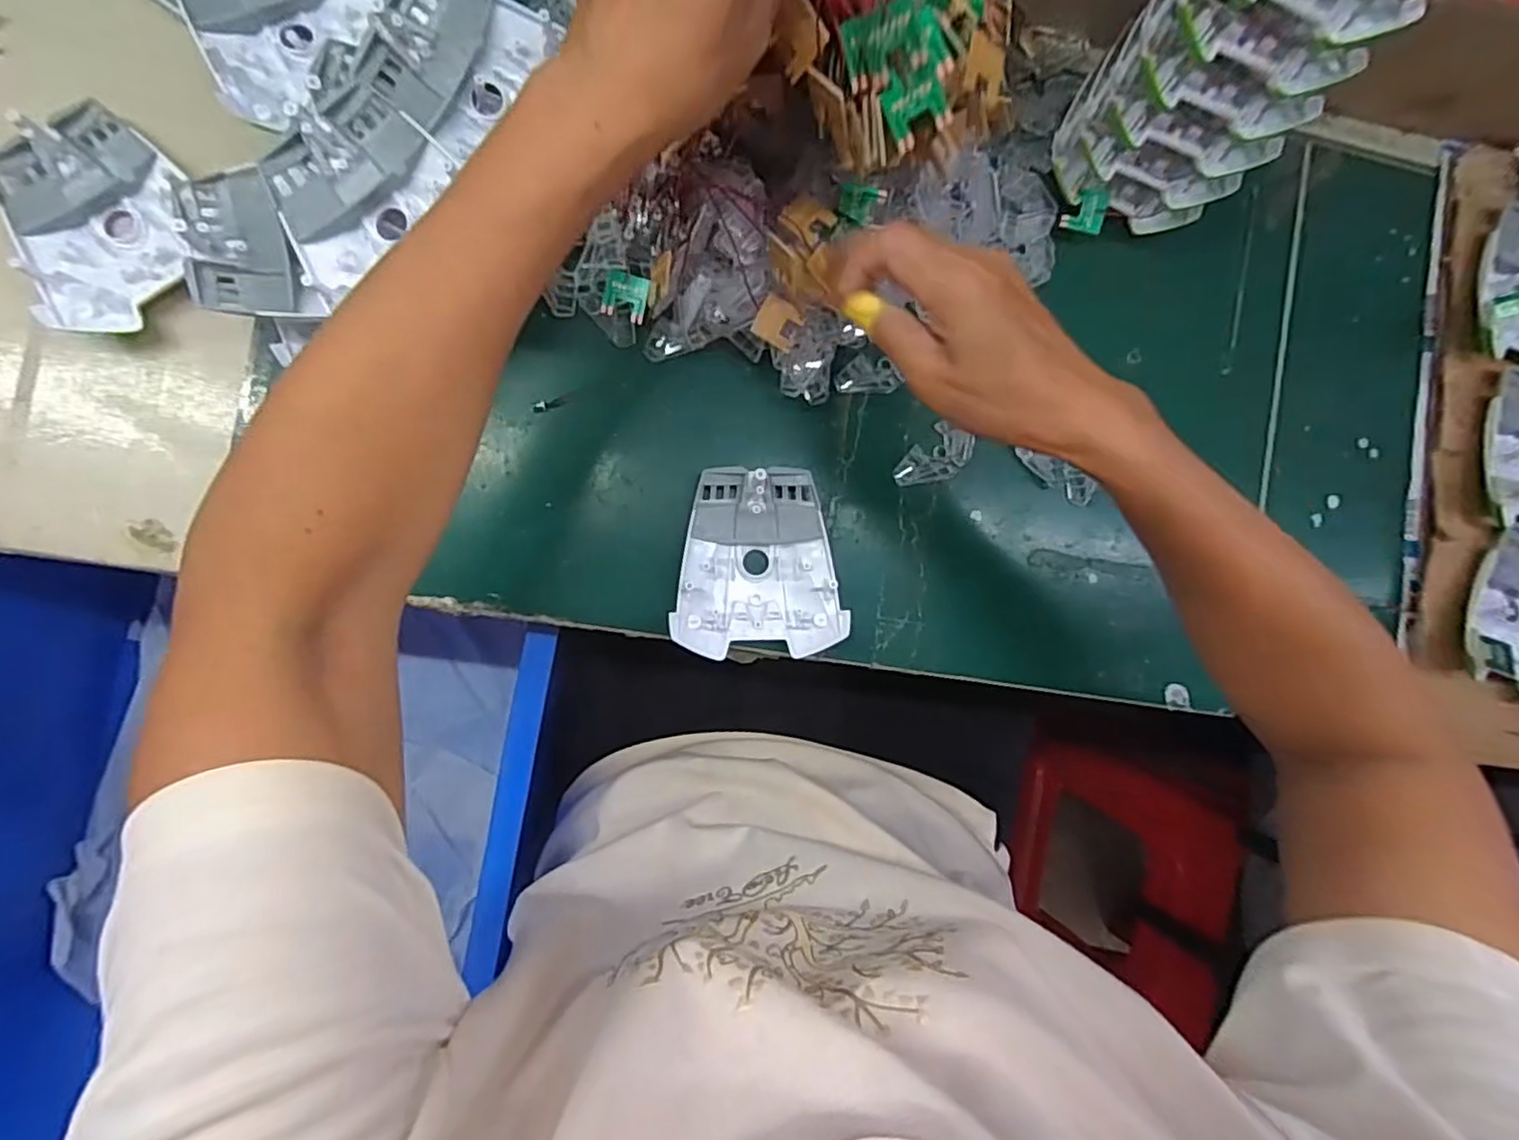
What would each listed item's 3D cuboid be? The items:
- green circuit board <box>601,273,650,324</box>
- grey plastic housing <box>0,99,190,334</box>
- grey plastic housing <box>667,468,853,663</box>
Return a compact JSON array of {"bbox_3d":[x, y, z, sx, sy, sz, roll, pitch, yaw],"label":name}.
[{"bbox_3d":[-0.078,-0.159,0.388,0.025,0.005,0.025,16,112,-4],"label":"green circuit board"},{"bbox_3d":[-0.348,-0.186,0.352,0.082,0.024,0.108,-25,95,-7],"label":"grey plastic housing"},{"bbox_3d":[-0.001,-0.005,0.397,0.095,0.028,0.108,0,91,-8],"label":"grey plastic housing"}]

